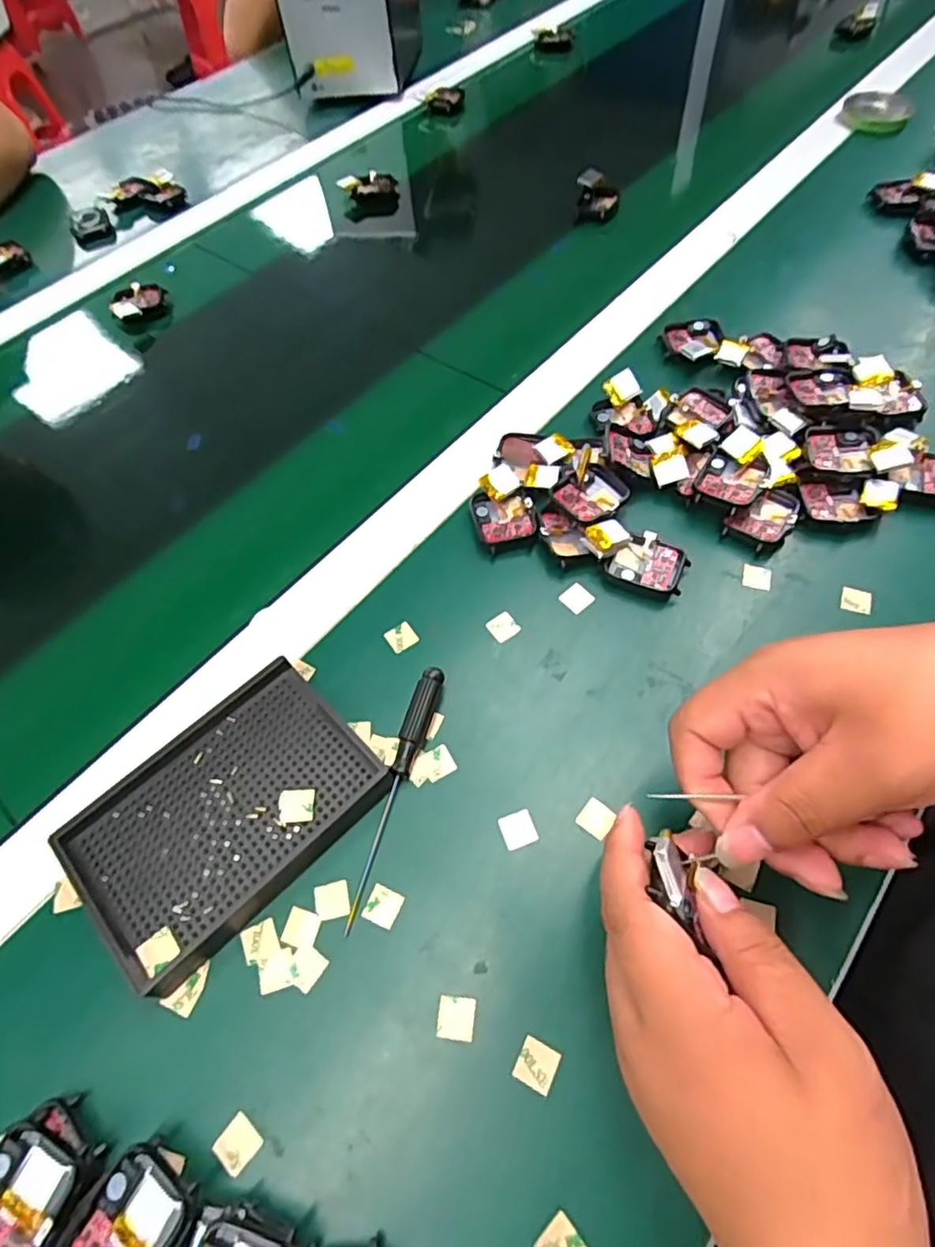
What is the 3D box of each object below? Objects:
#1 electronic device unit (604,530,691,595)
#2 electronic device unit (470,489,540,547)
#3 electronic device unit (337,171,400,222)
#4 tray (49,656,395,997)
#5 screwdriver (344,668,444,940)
[{"bbox_3d":[0.106,-0.035,0.367,0.044,0.014,0.037,18,62,15],"label":"electronic device unit"},{"bbox_3d":[0.023,-0.066,0.392,0.039,0.014,0.040,-10,58,-2],"label":"electronic device unit"},{"bbox_3d":[-0.100,-0.440,0.637,0.058,0.033,0.028,-8,58,-1],"label":"electronic device unit"},{"bbox_3d":[-0.117,0.091,0.306,0.136,0.020,0.094,-40,64,-19],"label":"tray"},{"bbox_3d":[-0.036,0.081,0.308,0.013,0.015,0.129,13,60,12],"label":"screwdriver"}]

